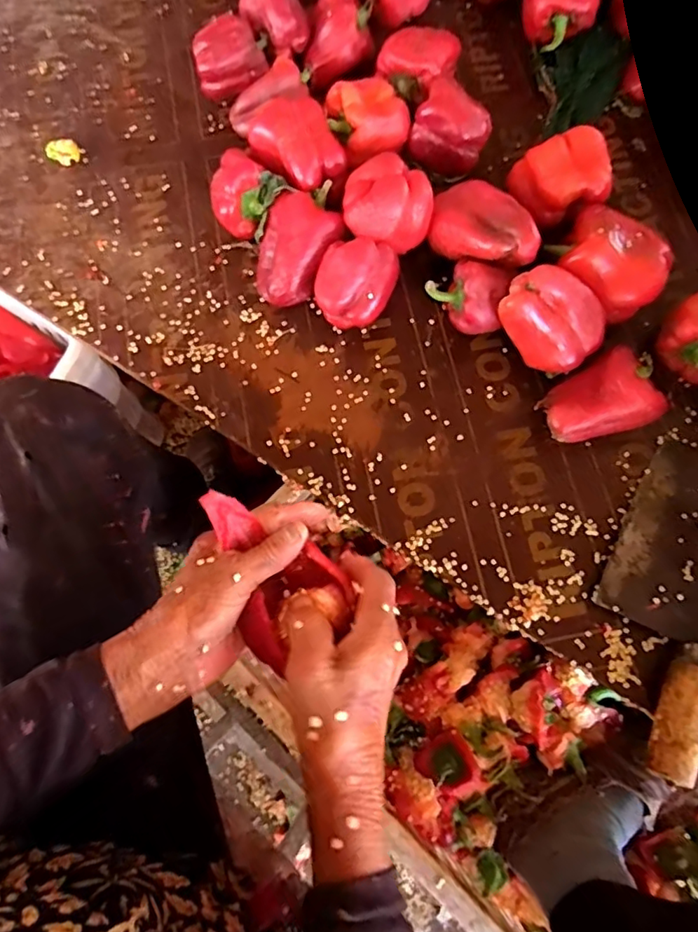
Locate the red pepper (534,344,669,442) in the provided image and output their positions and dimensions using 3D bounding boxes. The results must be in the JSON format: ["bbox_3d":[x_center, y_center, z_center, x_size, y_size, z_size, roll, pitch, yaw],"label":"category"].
[{"bbox_3d":[0.205,-0.059,0.451,0.089,0.051,0.065,-11,74,-2],"label":"red pepper"}]

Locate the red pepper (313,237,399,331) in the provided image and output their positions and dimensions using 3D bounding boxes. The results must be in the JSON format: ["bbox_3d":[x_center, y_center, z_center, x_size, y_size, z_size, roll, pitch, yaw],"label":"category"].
[{"bbox_3d":[0.006,-0.155,0.480,0.064,0.063,0.060,-1,73,2],"label":"red pepper"}]

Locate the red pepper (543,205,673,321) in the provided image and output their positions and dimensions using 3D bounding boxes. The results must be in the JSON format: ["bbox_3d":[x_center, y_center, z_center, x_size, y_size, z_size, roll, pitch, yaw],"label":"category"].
[{"bbox_3d":[0.219,-0.170,0.471,0.095,0.076,0.076,35,75,8],"label":"red pepper"}]

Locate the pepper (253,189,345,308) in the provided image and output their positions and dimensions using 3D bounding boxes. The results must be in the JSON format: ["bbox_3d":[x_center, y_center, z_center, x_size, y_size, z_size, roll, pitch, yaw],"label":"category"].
[{"bbox_3d":[-0.053,-0.196,0.494,0.084,0.060,0.070,-41,77,-10],"label":"pepper"}]

